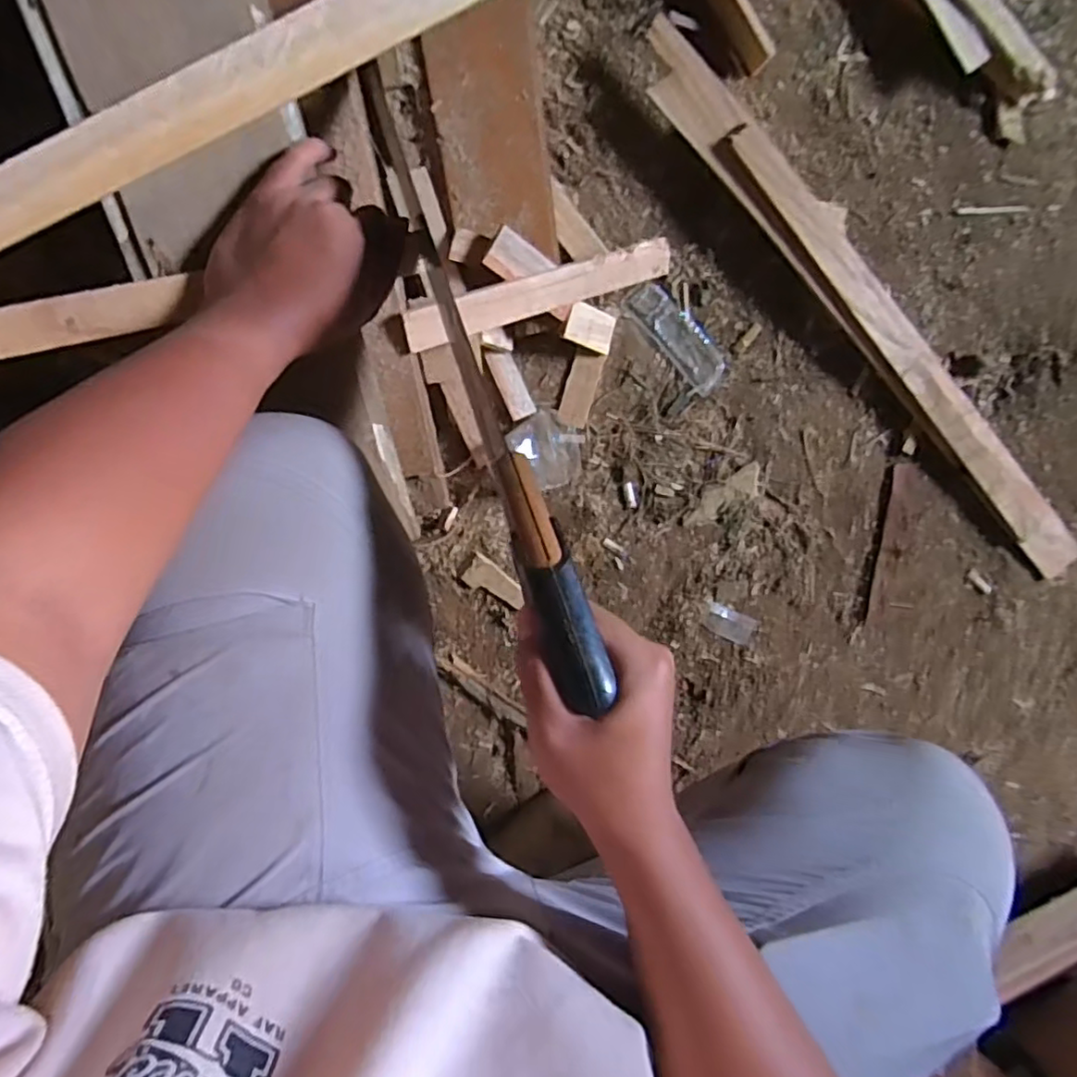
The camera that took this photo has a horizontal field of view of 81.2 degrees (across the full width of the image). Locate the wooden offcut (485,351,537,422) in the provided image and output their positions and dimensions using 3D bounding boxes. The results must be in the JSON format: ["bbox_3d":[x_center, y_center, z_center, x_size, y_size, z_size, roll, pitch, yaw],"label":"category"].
[{"bbox_3d":[-0.028,-0.160,0.649,0.026,0.014,0.072,-24,104,-3],"label":"wooden offcut"}]

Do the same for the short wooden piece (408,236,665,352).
[{"bbox_3d":[0.005,-0.228,0.583,0.264,0.026,0.032,-21,100,-12],"label":"short wooden piece"}]

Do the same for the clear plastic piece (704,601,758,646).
[{"bbox_3d":[0.221,0.099,0.728,0.065,0.005,0.033,23,98,-13],"label":"clear plastic piece"}]

